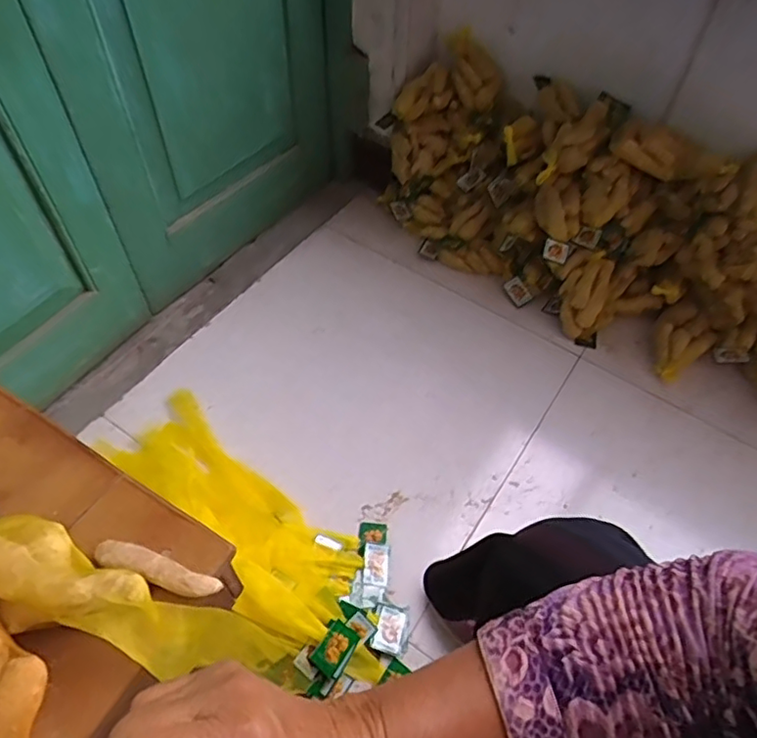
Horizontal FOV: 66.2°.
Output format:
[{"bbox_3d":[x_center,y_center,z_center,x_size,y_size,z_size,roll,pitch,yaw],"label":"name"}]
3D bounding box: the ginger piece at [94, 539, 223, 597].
[{"bbox_3d":[-0.162,0.148,0.428,0.095,0.023,0.022,15,55,7],"label":"ginger piece"}]

